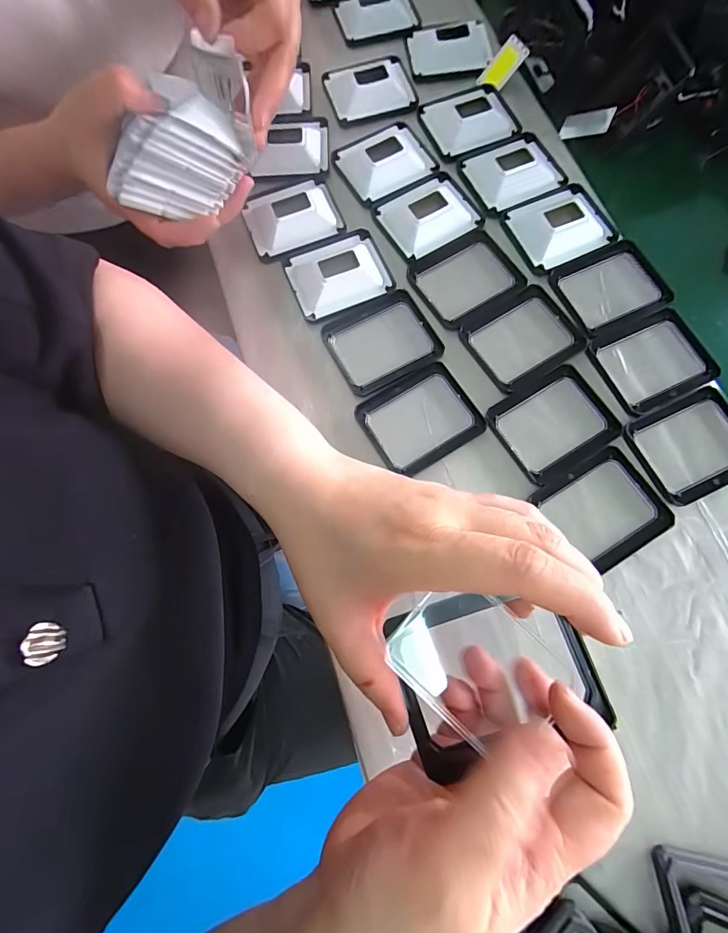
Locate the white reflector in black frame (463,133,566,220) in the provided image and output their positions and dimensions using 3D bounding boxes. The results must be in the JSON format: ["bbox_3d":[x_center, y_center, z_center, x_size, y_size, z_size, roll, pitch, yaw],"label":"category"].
[{"bbox_3d":[0.136,-0.269,0.369,0.087,0.013,0.070,-26,76,-7],"label":"white reflector in black frame"}]

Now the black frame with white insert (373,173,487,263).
[{"bbox_3d":[0.056,-0.221,0.359,0.081,0.014,0.069,-28,77,-8],"label":"black frame with white insert"}]

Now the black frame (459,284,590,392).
[{"bbox_3d":[0.127,-0.104,0.331,0.085,0.004,0.068,-29,77,-8],"label":"black frame"}]

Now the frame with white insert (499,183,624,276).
[{"bbox_3d":[0.169,-0.207,0.350,0.088,0.014,0.068,-26,76,-7],"label":"frame with white insert"}]

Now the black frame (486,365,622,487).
[{"bbox_3d":[0.143,-0.033,0.308,0.083,0.004,0.068,-31,77,-8],"label":"black frame"}]

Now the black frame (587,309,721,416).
[{"bbox_3d":[0.225,-0.085,0.320,0.083,0.007,0.071,-24,76,-7],"label":"black frame"}]

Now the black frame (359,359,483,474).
[{"bbox_3d":[0.042,-0.036,0.313,0.080,0.007,0.069,-30,77,-8],"label":"black frame"}]

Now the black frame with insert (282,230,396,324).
[{"bbox_3d":[-0.021,-0.161,0.340,0.080,0.013,0.067,-21,76,-6],"label":"black frame with insert"}]

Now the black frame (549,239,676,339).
[{"bbox_3d":[0.203,-0.148,0.339,0.085,0.004,0.069,-25,76,-7],"label":"black frame"}]

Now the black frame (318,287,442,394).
[{"bbox_3d":[0.015,-0.099,0.330,0.082,0.005,0.071,-28,77,-7],"label":"black frame"}]

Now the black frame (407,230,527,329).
[{"bbox_3d":[0.085,-0.158,0.346,0.083,0.005,0.071,-31,77,-8],"label":"black frame"}]

